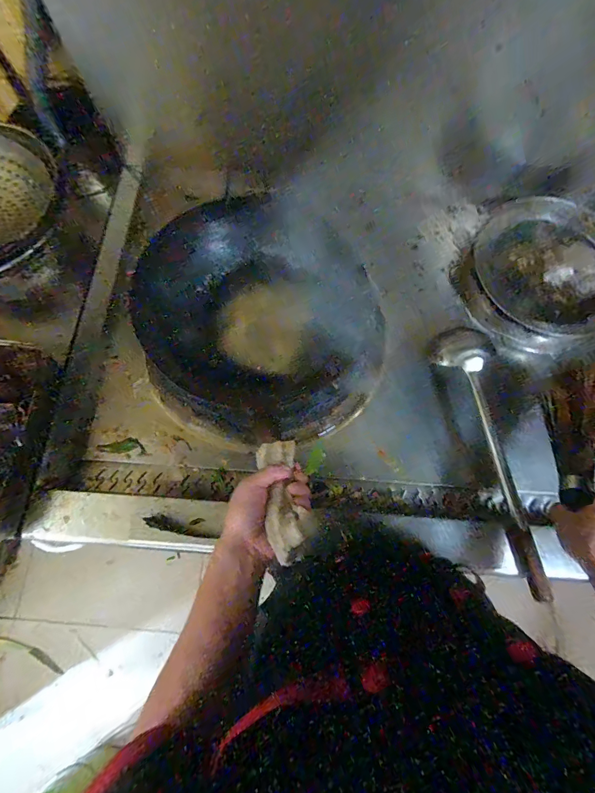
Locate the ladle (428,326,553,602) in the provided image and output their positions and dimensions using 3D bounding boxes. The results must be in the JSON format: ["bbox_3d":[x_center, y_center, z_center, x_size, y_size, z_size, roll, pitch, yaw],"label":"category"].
[{"bbox_3d":[0.343,0.088,0.636,0.094,0.047,0.449,-15,74,-4],"label":"ladle"}]

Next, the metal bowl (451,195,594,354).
[{"bbox_3d":[0.499,-0.244,0.759,0.304,0.098,0.325,0,73,0],"label":"metal bowl"}]

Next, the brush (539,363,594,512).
[{"bbox_3d":[0.435,0.055,0.585,0.082,0.058,0.208,17,70,5],"label":"brush"}]

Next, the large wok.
[{"bbox_3d":[-0.064,-0.143,0.693,0.432,0.132,0.436,0,73,0],"label":"large wok"}]

